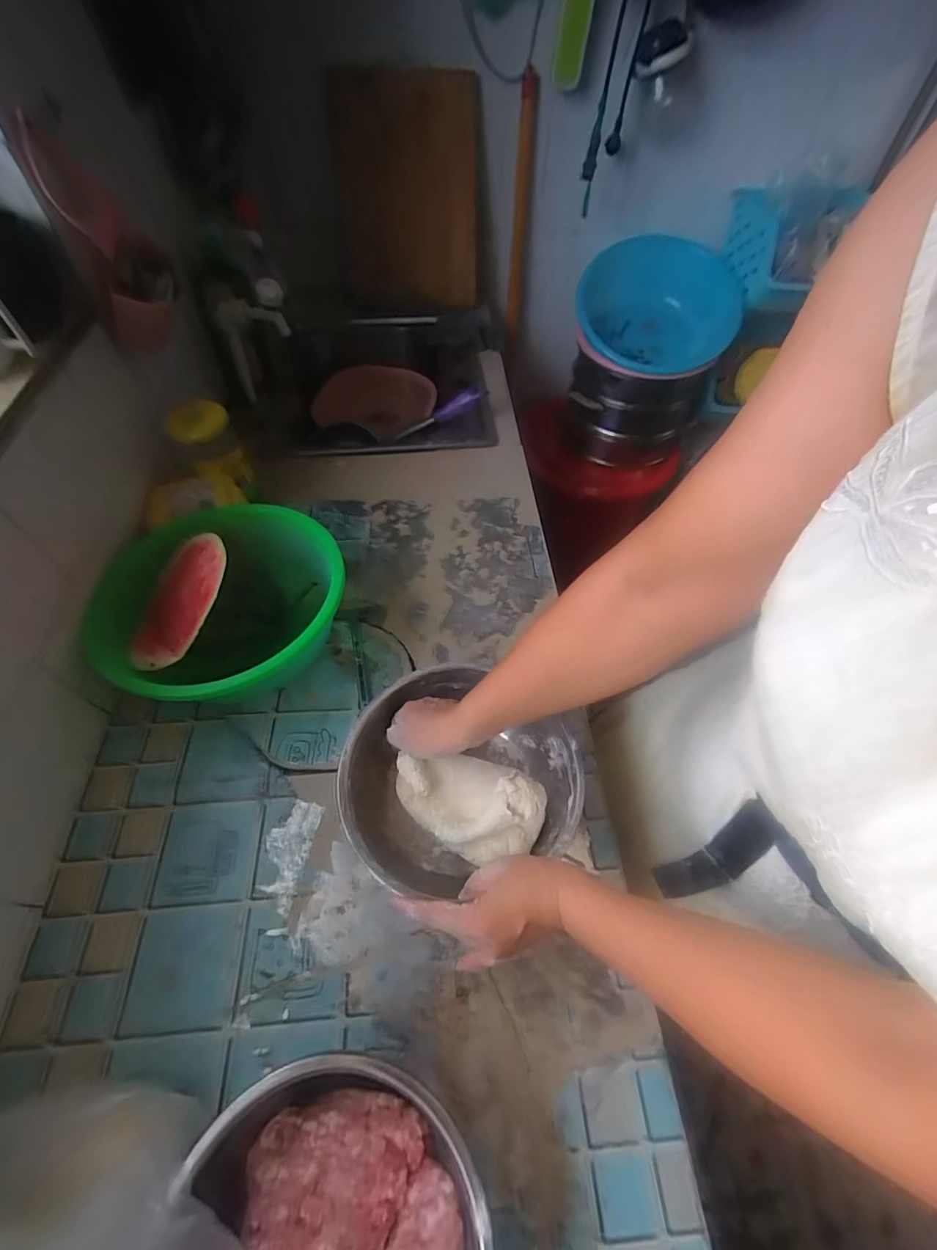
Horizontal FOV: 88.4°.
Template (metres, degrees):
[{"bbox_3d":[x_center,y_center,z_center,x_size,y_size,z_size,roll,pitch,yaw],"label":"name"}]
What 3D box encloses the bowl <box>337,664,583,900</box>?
[{"bbox_3d":[-0.013,0.155,0.513,0.226,0.092,0.195,-10,57,-9],"label":"bowl"}]

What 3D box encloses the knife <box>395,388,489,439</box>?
[{"bbox_3d":[-0.057,-0.405,0.927,0.199,0.030,0.019,-18,52,24],"label":"knife"}]

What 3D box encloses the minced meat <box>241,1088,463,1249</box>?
[{"bbox_3d":[-0.082,0.432,0.344,0.142,0.057,0.148,-13,57,-11],"label":"minced meat"}]

